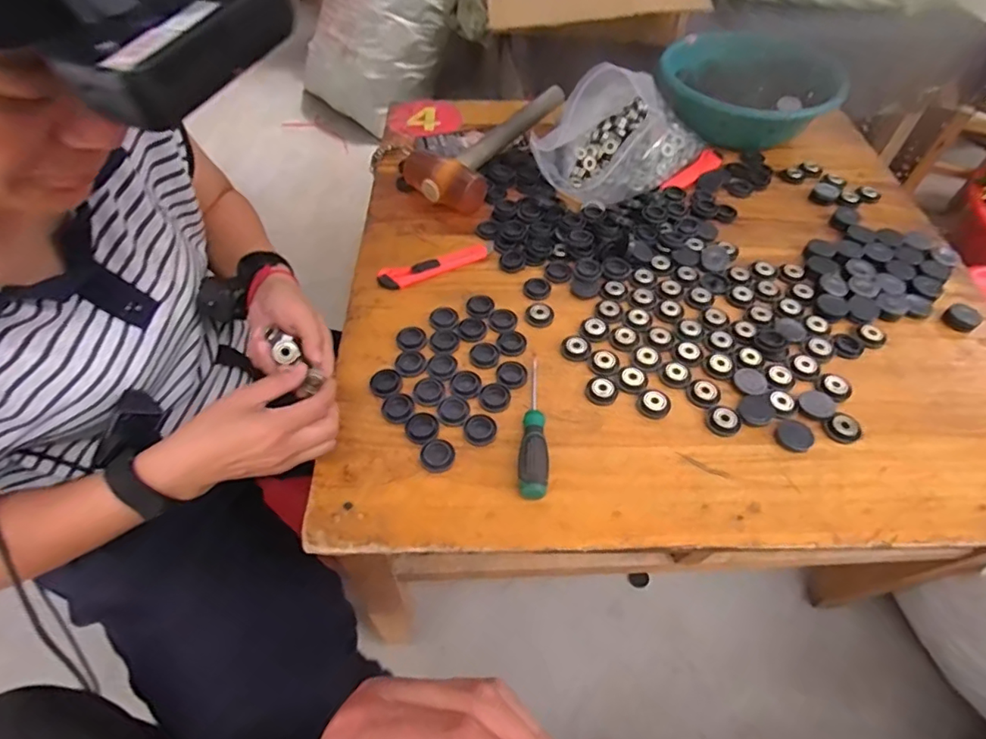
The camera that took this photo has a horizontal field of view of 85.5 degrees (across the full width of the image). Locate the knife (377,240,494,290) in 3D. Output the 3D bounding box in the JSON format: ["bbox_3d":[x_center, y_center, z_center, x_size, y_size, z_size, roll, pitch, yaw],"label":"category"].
[{"bbox_3d":[-0.066,-0.130,0.657,0.150,0.008,0.033,-21,57,-15],"label":"knife"}]

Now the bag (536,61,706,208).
[{"bbox_3d":[0.182,-0.346,0.730,0.163,0.131,0.251,37,62,24],"label":"bag"}]

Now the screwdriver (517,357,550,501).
[{"bbox_3d":[0.040,0.051,0.515,0.027,0.021,0.153,3,54,2],"label":"screwdriver"}]

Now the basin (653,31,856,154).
[{"bbox_3d":[0.383,-0.449,0.837,0.236,0.089,0.233,0,54,0],"label":"basin"}]

